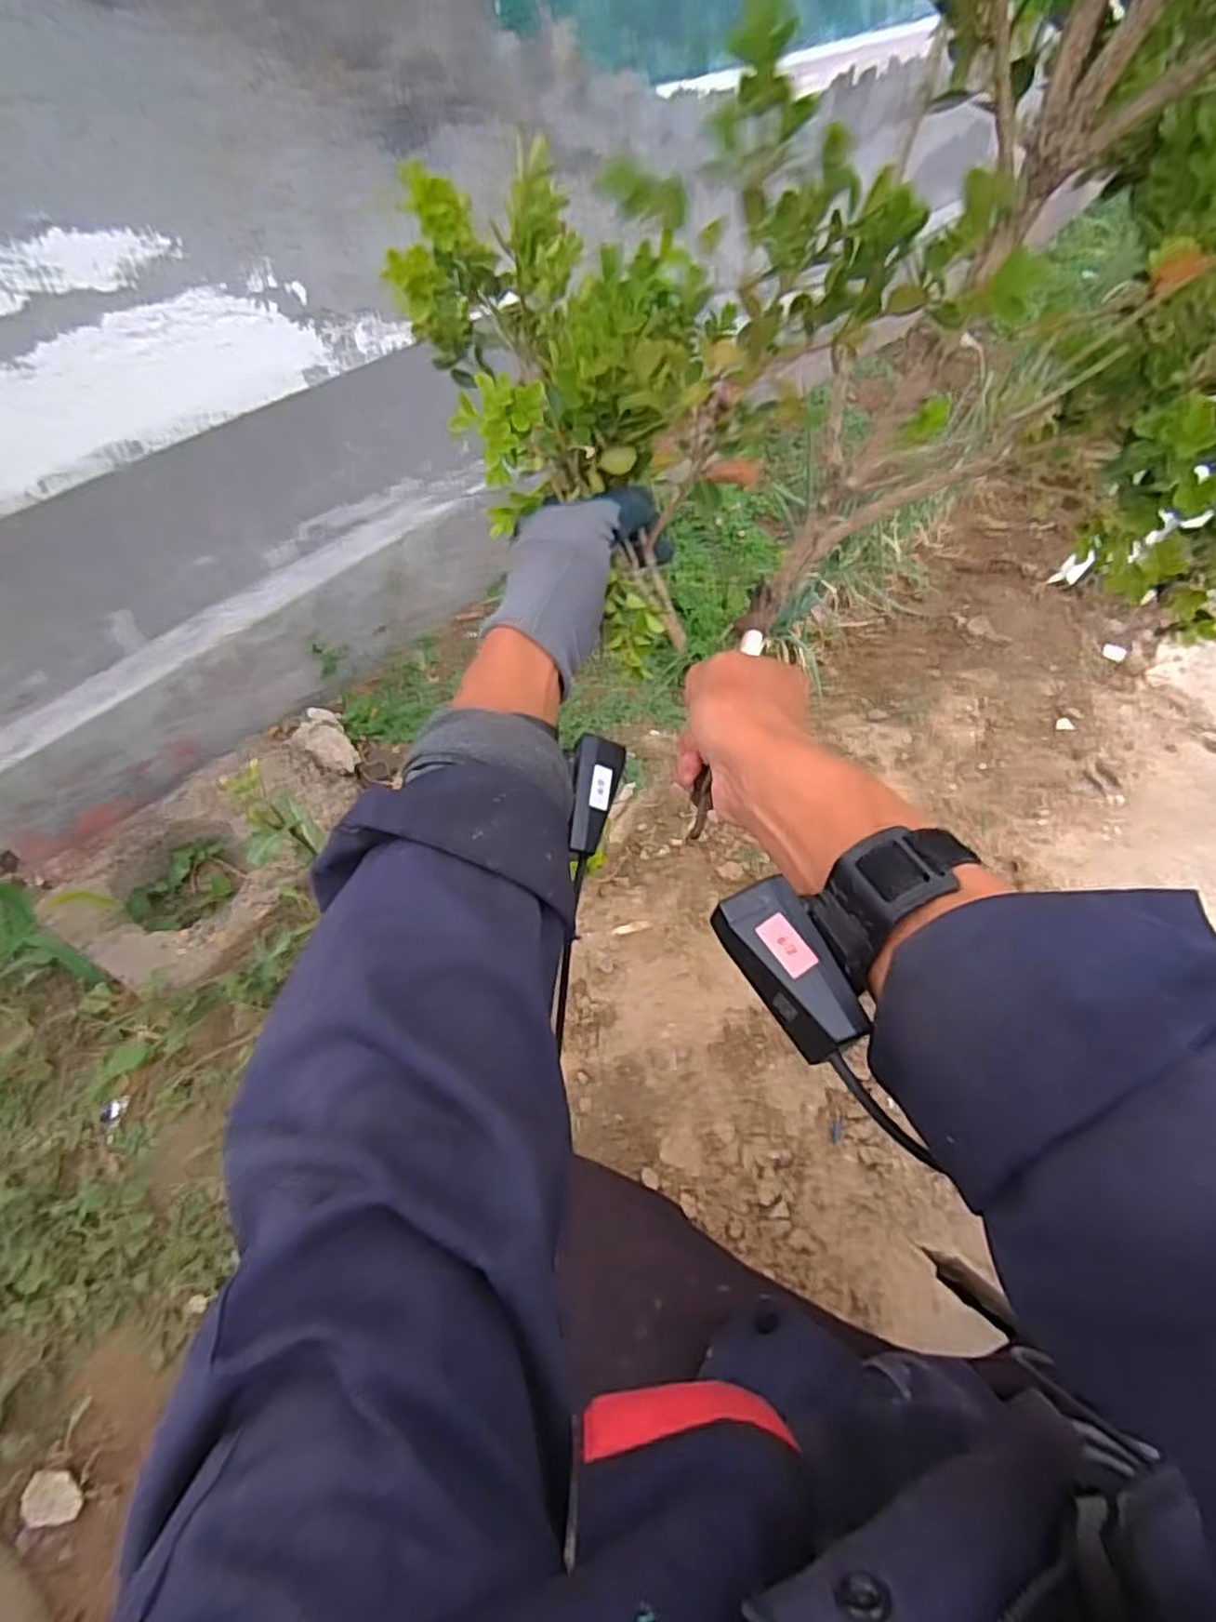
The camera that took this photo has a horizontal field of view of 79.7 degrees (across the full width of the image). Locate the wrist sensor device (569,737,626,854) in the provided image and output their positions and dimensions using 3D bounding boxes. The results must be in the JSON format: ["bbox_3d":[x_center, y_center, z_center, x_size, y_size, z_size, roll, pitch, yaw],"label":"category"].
[{"bbox_3d":[-0.008,-0.009,0.411,0.024,0.016,0.067,6,75,9],"label":"wrist sensor device"}]

